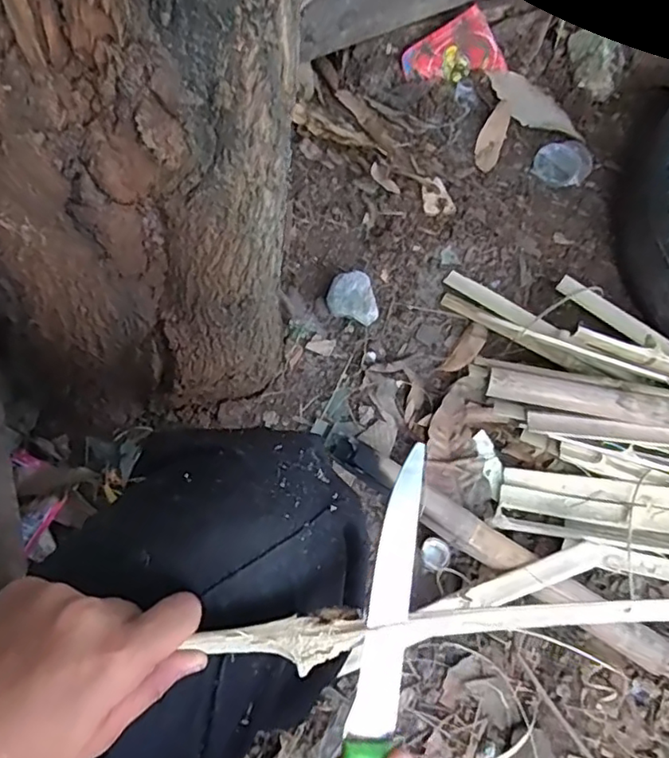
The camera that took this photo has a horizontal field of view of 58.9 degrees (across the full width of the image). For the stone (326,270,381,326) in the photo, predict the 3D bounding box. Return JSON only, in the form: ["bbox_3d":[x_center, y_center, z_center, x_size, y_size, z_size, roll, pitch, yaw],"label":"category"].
[{"bbox_3d":[0.026,-0.115,0.873,0.069,0.040,0.078,-3,69,-3],"label":"stone"}]

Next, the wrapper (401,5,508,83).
[{"bbox_3d":[0.201,-0.558,1.019,0.163,0.024,0.103,-19,114,12],"label":"wrapper"}]

